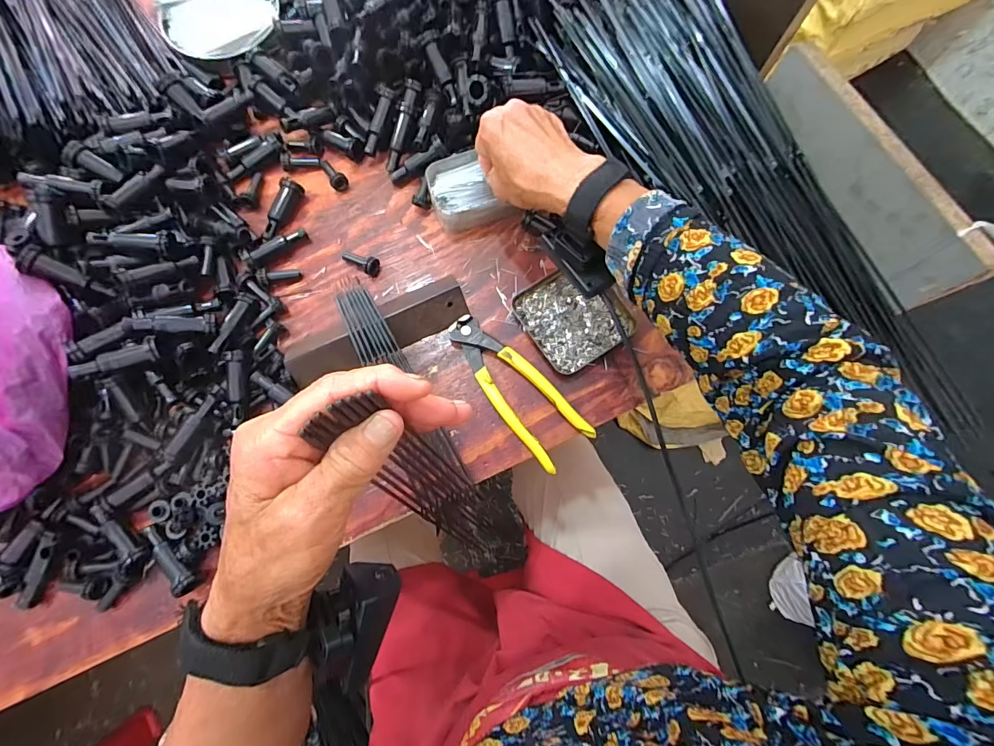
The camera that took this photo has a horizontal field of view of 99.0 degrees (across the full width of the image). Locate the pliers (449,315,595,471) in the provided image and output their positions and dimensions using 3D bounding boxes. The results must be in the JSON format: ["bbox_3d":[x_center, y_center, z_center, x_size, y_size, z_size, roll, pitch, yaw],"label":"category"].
[{"bbox_3d":[0.013,0.013,0.401,0.055,0.011,0.165,-42,80,-8],"label":"pliers"}]

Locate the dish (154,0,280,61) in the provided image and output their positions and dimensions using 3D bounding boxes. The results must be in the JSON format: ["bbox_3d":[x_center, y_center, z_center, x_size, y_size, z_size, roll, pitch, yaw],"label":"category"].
[{"bbox_3d":[-0.316,-0.408,0.490,0.132,0.024,0.117,0,77,0],"label":"dish"}]

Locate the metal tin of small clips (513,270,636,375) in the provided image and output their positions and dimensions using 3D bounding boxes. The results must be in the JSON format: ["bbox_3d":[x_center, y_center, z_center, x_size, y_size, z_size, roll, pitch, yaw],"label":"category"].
[{"bbox_3d":[0.079,-0.058,0.425,0.101,0.010,0.098,-30,79,-6],"label":"metal tin of small clips"}]

